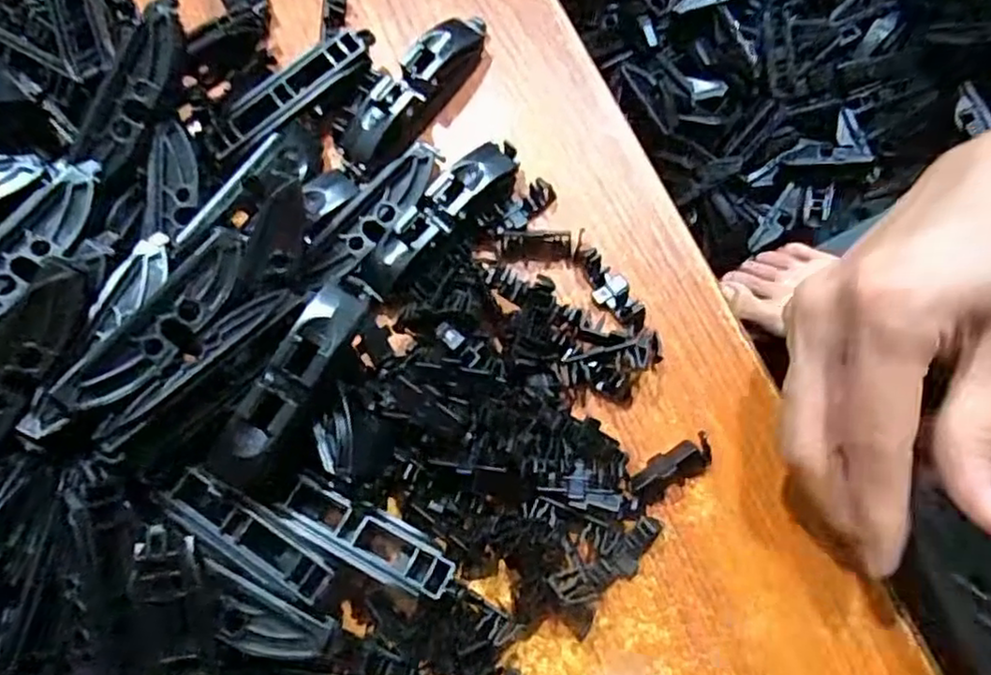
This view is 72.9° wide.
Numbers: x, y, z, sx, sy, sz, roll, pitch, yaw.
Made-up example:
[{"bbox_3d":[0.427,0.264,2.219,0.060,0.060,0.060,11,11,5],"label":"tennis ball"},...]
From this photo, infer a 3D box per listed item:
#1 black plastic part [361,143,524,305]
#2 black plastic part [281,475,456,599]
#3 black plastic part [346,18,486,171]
[{"bbox_3d":[-0.022,-0.046,0.255,0.074,0.013,0.018,-43,75,-6],"label":"black plastic part"},{"bbox_3d":[-0.043,0.067,0.227,0.062,0.008,0.019,24,79,12],"label":"black plastic part"},{"bbox_3d":[-0.032,-0.102,0.270,0.021,0.015,0.075,36,82,14],"label":"black plastic part"}]

